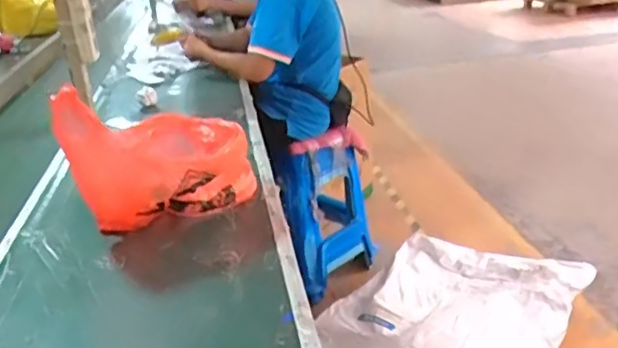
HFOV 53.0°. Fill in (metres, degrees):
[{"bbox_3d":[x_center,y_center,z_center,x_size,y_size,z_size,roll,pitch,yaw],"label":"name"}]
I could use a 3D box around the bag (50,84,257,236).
[{"bbox_3d":[-0.212,-0.041,0.969,0.189,0.209,0.280,3,25,18],"label":"bag"}]

